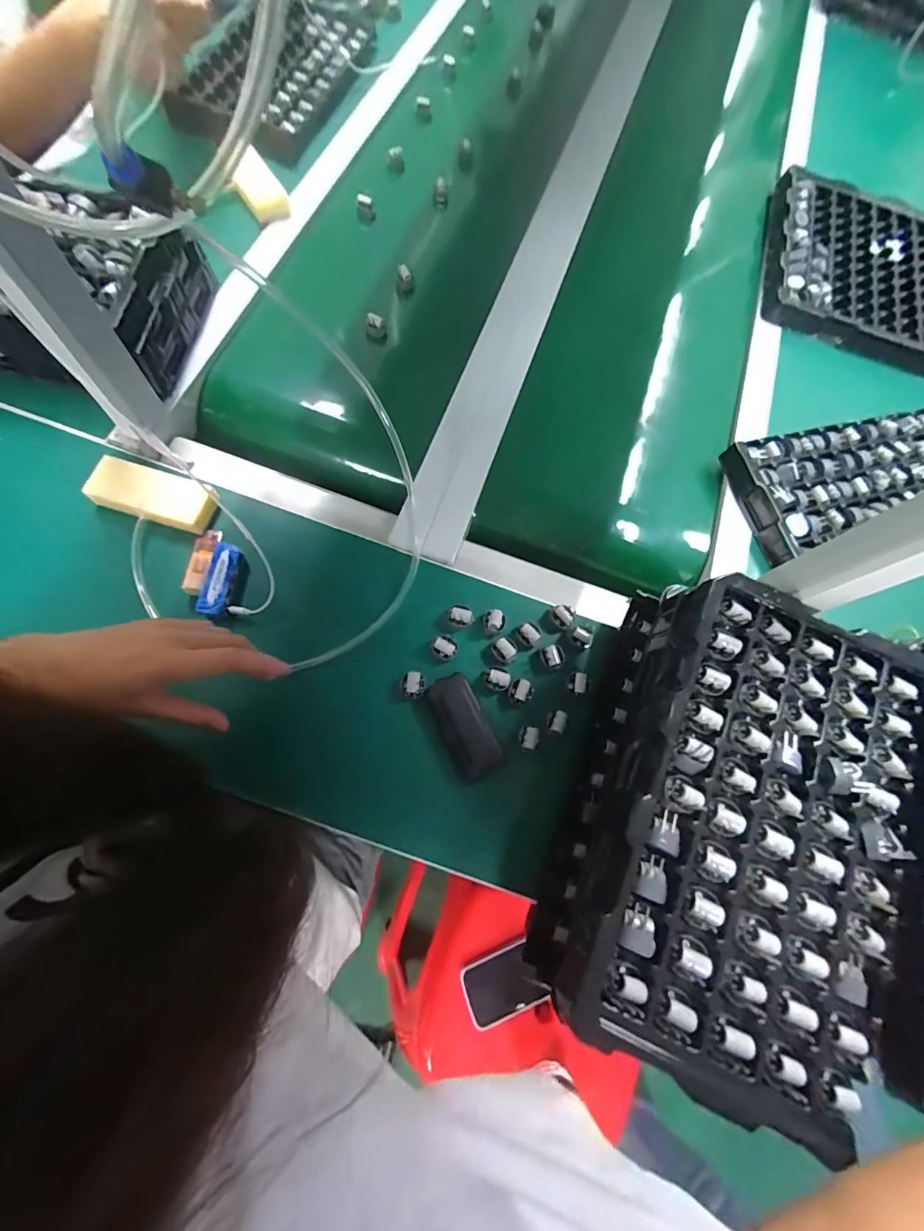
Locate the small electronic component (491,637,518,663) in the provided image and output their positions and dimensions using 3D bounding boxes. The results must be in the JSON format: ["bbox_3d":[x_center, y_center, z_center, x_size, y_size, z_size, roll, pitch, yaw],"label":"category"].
[{"bbox_3d":[0.045,0.037,0.497,0.022,0.017,0.027,-25,74,-11],"label":"small electronic component"}]

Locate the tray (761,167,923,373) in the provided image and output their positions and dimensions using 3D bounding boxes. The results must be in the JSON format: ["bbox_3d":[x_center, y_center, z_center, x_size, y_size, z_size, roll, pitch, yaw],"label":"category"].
[{"bbox_3d":[0.707,-0.567,0.766,0.410,0.045,0.372,15,71,-1],"label":"tray"}]

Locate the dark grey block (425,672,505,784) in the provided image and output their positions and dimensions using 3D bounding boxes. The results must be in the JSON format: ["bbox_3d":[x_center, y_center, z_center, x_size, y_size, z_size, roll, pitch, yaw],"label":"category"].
[{"bbox_3d":[0.003,0.113,0.473,0.046,0.010,0.104,-23,73,-10],"label":"dark grey block"}]

